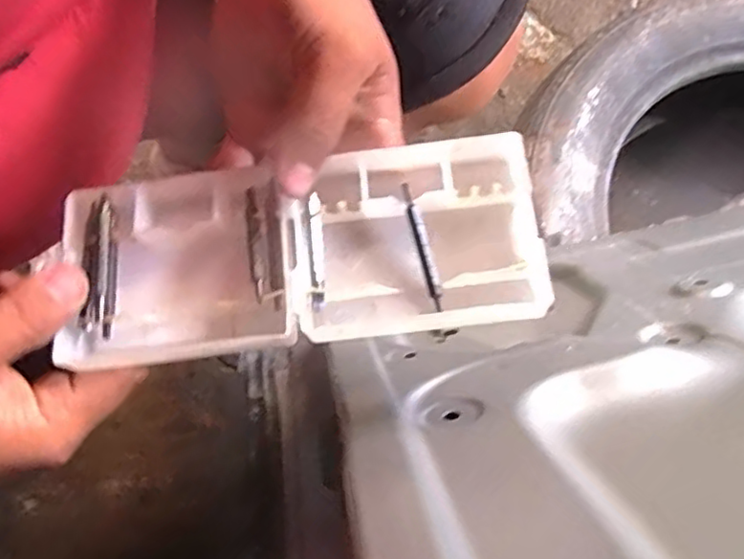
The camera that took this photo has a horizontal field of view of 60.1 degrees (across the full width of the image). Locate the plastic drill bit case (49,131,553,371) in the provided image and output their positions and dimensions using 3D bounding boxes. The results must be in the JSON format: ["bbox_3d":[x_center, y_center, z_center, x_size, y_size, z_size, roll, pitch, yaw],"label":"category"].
[{"bbox_3d":[-0.033,-0.013,0.301,0.220,0.024,0.090,-7,73,2],"label":"plastic drill bit case"}]

